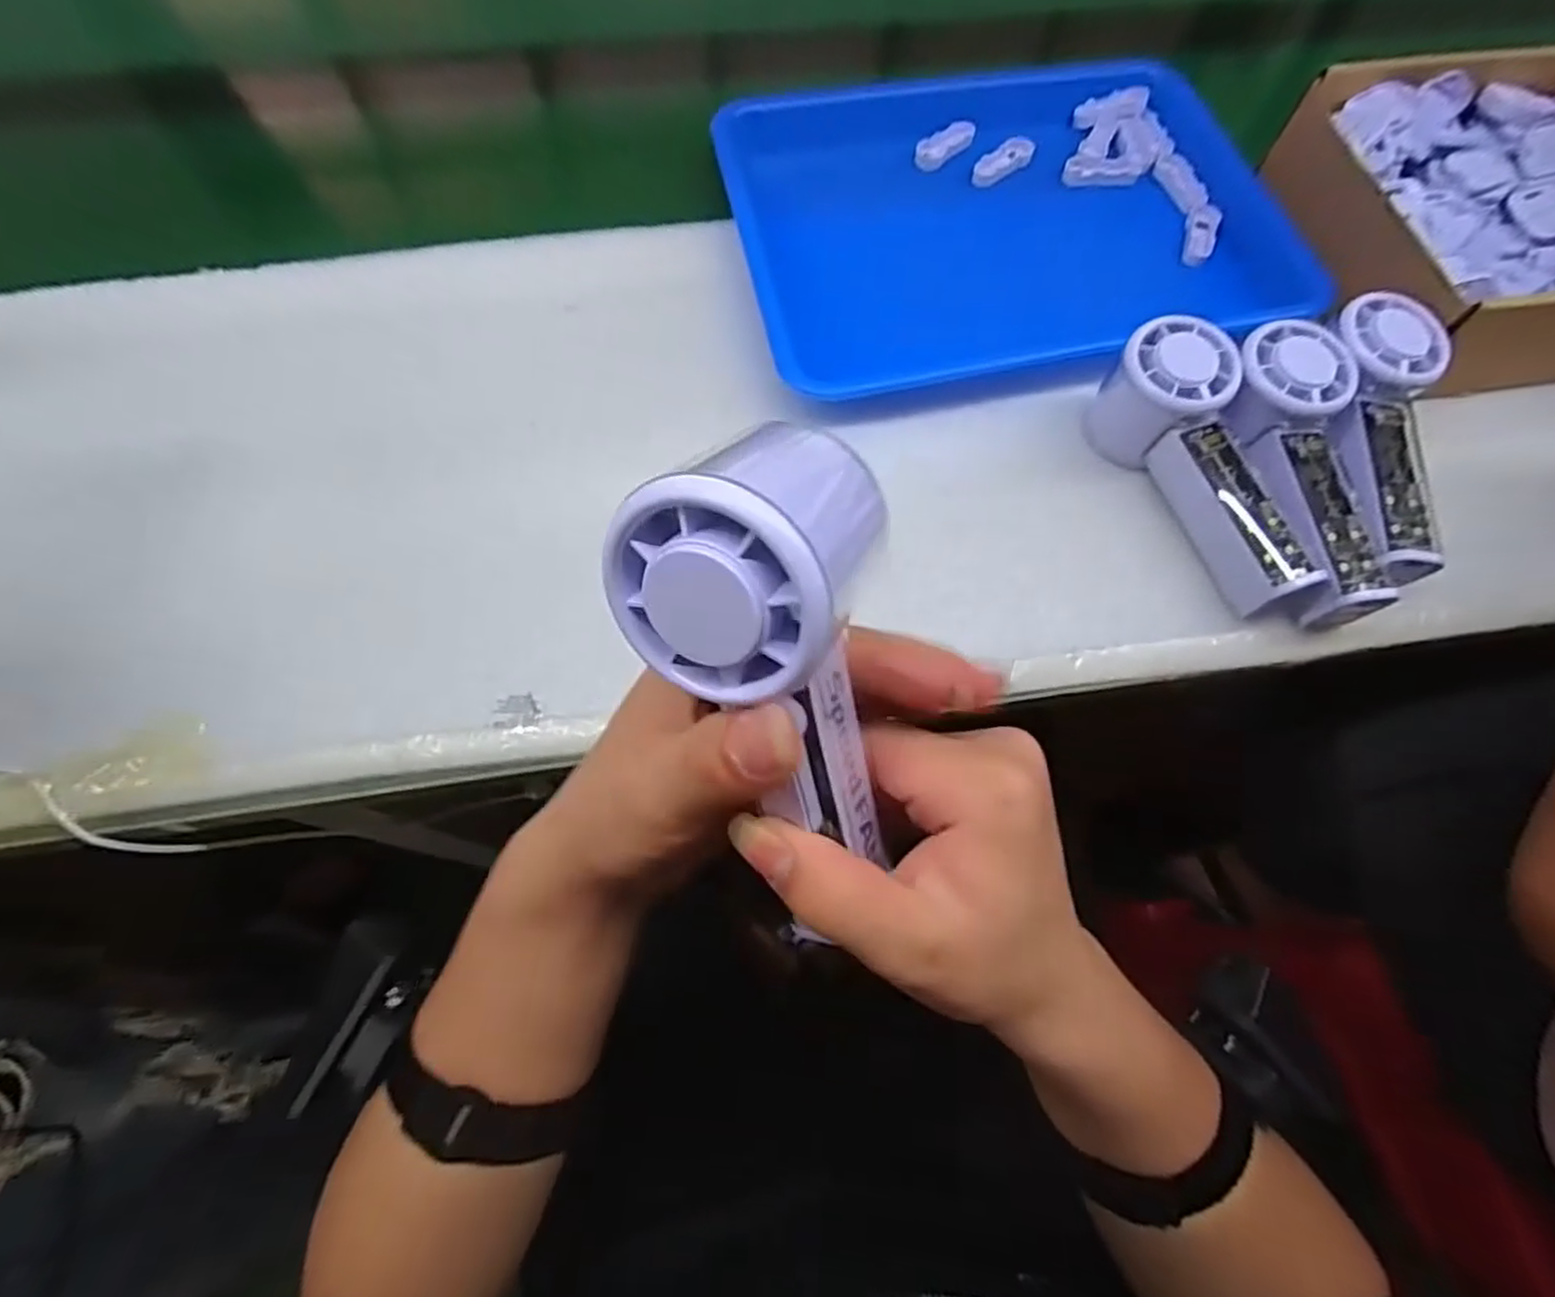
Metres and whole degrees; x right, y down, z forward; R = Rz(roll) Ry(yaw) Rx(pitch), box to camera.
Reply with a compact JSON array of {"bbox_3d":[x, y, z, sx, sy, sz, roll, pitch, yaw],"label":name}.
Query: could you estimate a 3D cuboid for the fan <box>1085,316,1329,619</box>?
[{"bbox_3d":[0.226,-0.090,0.373,0.050,0.059,0.150,-22,70,-10],"label":"fan"}]

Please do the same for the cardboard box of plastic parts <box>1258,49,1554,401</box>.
[{"bbox_3d":[0.431,-0.263,0.443,0.208,0.065,0.210,-7,68,-4],"label":"cardboard box of plastic parts"}]

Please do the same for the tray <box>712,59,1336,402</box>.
[{"bbox_3d":[0.141,-0.284,0.468,0.337,0.034,0.253,-14,69,-7],"label":"tray"}]

